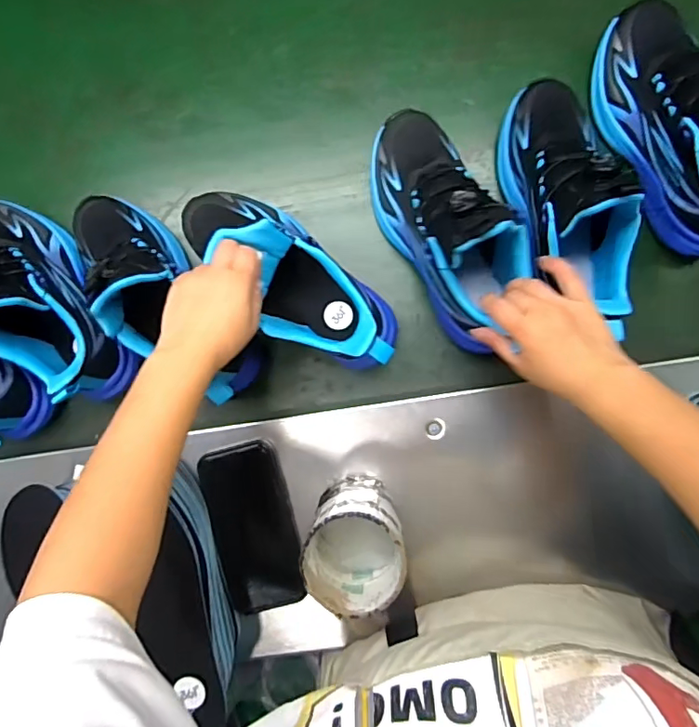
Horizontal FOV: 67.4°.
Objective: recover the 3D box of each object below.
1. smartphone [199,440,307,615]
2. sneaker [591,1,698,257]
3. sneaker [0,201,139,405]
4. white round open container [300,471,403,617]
[{"bbox_3d":[-0.096,0.163,0.527,0.080,0.008,0.162,-14,89,-1],"label":"smartphone"},{"bbox_3d":[0.305,-0.215,0.470,0.083,0.136,0.240,-28,94,6],"label":"sneaker"},{"bbox_3d":[-0.310,-0.067,0.498,0.086,0.133,0.244,-38,71,7],"label":"sneaker"},{"bbox_3d":[0.003,0.154,0.465,0.071,0.115,0.085,7,97,3],"label":"white round open container"}]

